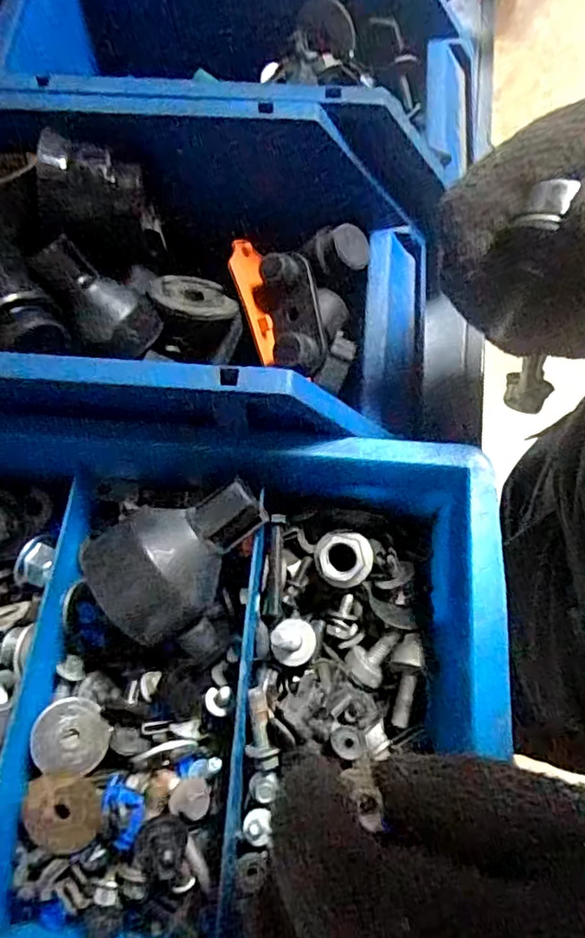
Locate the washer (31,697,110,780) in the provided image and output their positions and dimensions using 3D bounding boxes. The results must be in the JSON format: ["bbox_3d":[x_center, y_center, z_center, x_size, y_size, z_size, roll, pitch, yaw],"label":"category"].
[{"bbox_3d":[-0.088,0.106,0.239,0.029,0.004,0.028,16,57,-27],"label":"washer"}]

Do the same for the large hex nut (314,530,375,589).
[{"bbox_3d":[0.023,0.040,0.269,0.025,0.011,0.025,-2,70,0],"label":"large hex nut"}]

